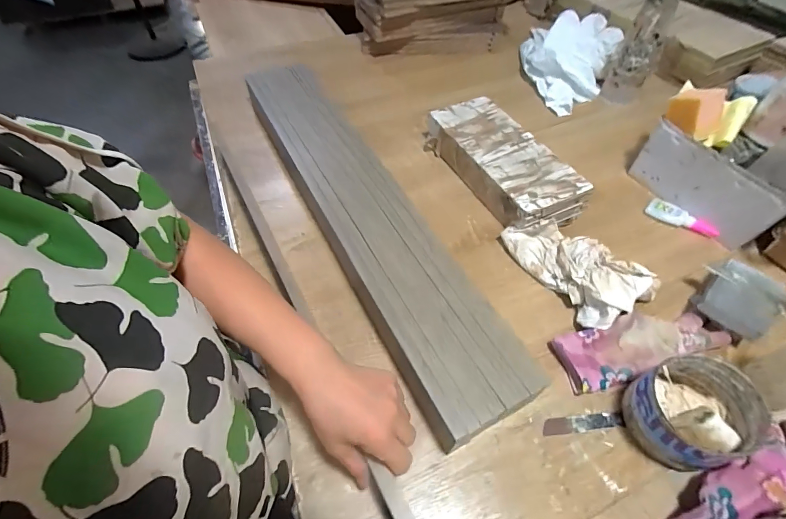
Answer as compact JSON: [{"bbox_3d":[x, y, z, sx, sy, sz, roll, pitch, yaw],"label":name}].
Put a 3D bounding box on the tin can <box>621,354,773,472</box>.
[{"bbox_3d":[0.314,0.163,0.399,0.109,0.077,0.097,-10,54,-7],"label":"tin can"}]

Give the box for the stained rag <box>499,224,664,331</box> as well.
[{"bbox_3d":[0.264,-0.002,0.536,0.126,0.061,0.199,-23,56,-15],"label":"stained rag"}]

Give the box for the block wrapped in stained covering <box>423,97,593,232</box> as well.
[{"bbox_3d":[0.187,-0.176,0.668,0.140,0.062,0.314,-23,56,-16],"label":"block wrapped in stained covering"}]

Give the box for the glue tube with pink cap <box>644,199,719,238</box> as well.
[{"bbox_3d":[0.465,-0.065,0.606,0.030,0.023,0.103,-34,60,-22],"label":"glue tube with pink cap"}]

